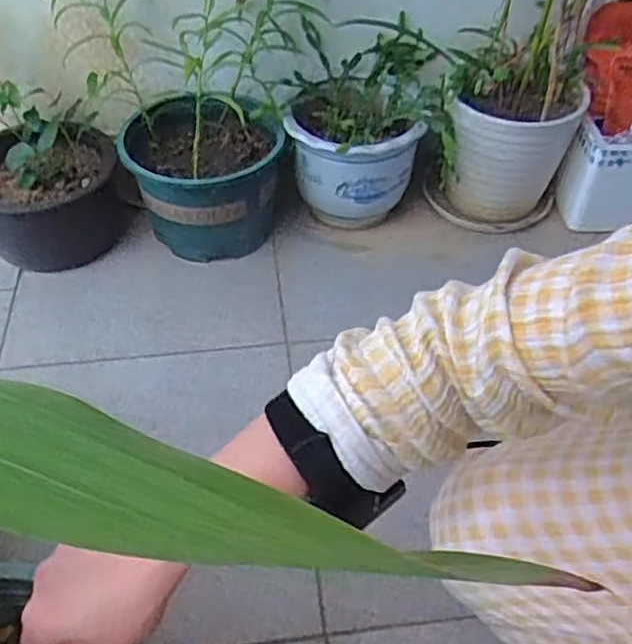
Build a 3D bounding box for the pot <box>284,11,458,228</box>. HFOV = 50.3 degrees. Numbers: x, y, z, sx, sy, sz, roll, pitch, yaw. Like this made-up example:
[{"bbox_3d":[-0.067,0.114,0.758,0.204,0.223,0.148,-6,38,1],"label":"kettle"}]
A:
[{"bbox_3d":[0.088,-0.291,1.060,0.252,0.221,0.226,7,47,5],"label":"pot"}]

